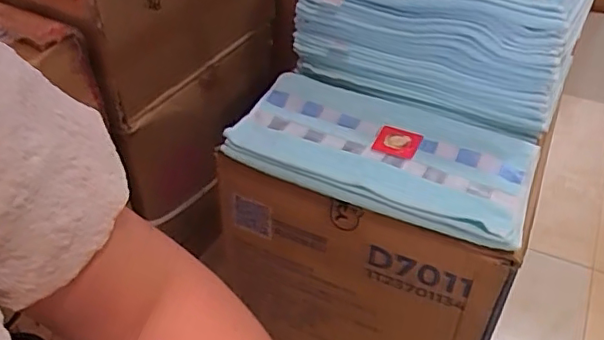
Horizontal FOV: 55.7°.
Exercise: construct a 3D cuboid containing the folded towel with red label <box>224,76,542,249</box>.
[{"bbox_3d":[0.091,-0.029,0.670,0.337,0.030,0.174,19,46,19],"label":"folded towel with red label"}]

